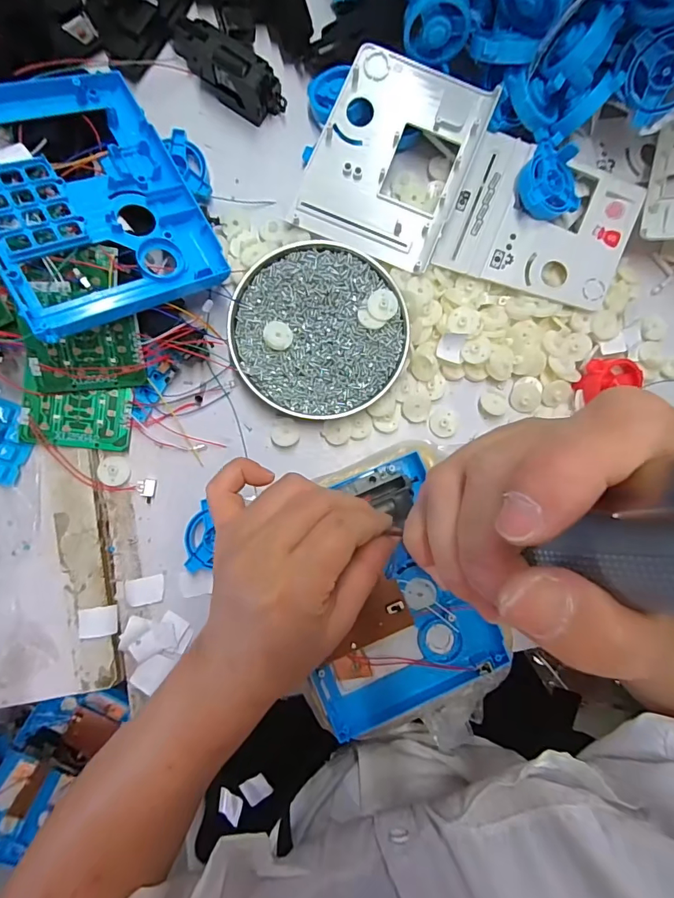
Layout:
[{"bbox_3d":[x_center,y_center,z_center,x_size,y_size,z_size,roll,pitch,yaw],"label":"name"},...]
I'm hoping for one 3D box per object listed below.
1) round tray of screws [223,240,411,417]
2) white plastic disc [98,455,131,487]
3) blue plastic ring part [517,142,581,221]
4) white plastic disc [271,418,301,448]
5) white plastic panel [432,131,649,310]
[{"bbox_3d":[-0.014,-0.093,0.349,0.135,0.026,0.129,0,88,-4],"label":"round tray of screws"},{"bbox_3d":[-0.173,0.017,0.342,0.022,0.006,0.022,0,88,-4],"label":"white plastic disc"},{"bbox_3d":[0.165,-0.209,0.346,0.052,0.019,0.054,0,88,-4],"label":"blue plastic ring part"},{"bbox_3d":[-0.041,-0.013,0.353,0.022,0.004,0.023,0,88,-4],"label":"white plastic disc"},{"bbox_3d":[0.163,-0.180,0.354,0.140,0.012,0.107,20,87,-3],"label":"white plastic panel"}]

